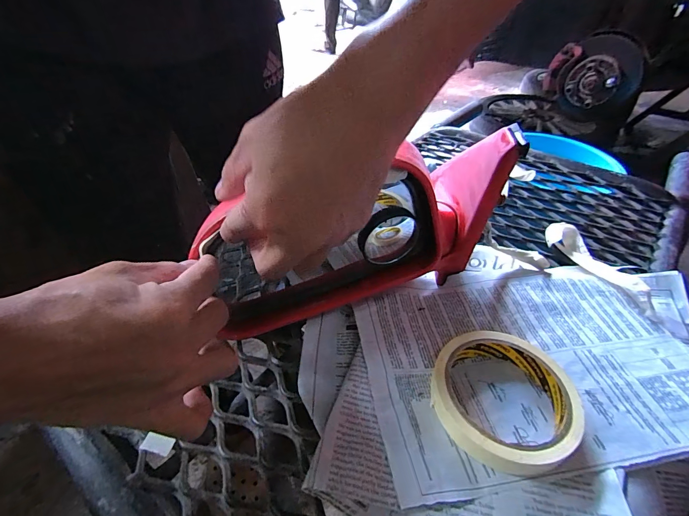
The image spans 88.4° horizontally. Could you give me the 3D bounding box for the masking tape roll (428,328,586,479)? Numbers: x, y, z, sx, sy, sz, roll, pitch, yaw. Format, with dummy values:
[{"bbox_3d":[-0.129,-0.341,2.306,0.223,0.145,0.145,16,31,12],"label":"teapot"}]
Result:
[{"bbox_3d":[0.110,0.097,0.250,0.092,0.020,0.093,1,43,-1],"label":"masking tape roll"}]

